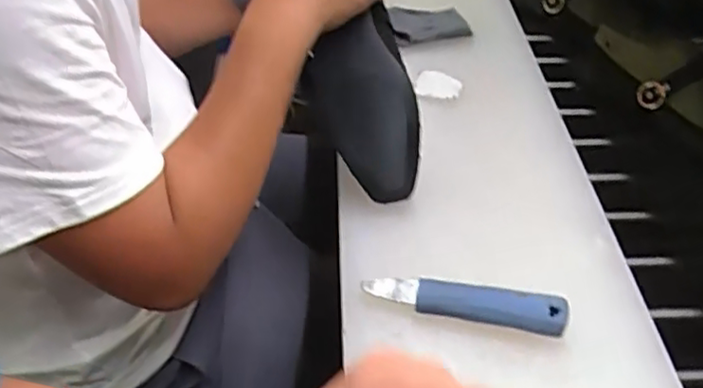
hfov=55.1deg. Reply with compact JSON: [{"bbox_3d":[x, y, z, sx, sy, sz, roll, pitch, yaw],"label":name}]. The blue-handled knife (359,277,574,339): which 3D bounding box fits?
[{"bbox_3d":[0.089,0.086,0.537,0.158,0.024,0.027,9,42,11],"label":"blue-handled knife"}]

